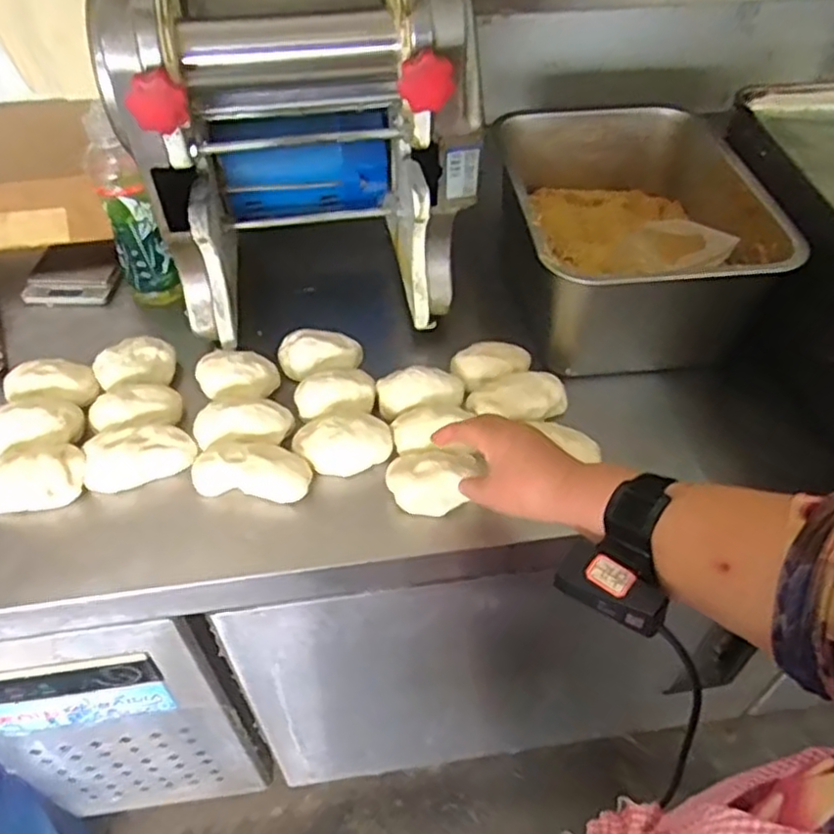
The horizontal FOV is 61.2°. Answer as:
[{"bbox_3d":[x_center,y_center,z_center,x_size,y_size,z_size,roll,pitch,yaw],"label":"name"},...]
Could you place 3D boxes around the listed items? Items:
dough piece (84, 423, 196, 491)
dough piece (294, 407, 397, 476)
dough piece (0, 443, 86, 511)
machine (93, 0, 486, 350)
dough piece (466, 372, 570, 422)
[{"bbox_3d":[-0.265,0.038,0.678,0.099,0.044,0.050,-14,50,-13],"label":"dough piece"},{"bbox_3d":[-0.072,0.021,0.682,0.092,0.040,0.061,-12,49,-12],"label":"dough piece"},{"bbox_3d":[-0.359,0.057,0.660,0.097,0.047,0.061,-5,48,-5],"label":"dough piece"},{"bbox_3d":[-0.114,-0.318,0.713,0.305,0.393,0.344,-5,48,-5],"label":"machine"},{"bbox_3d":[0.103,-0.022,0.716,0.101,0.030,0.045,1,48,0],"label":"dough piece"}]

